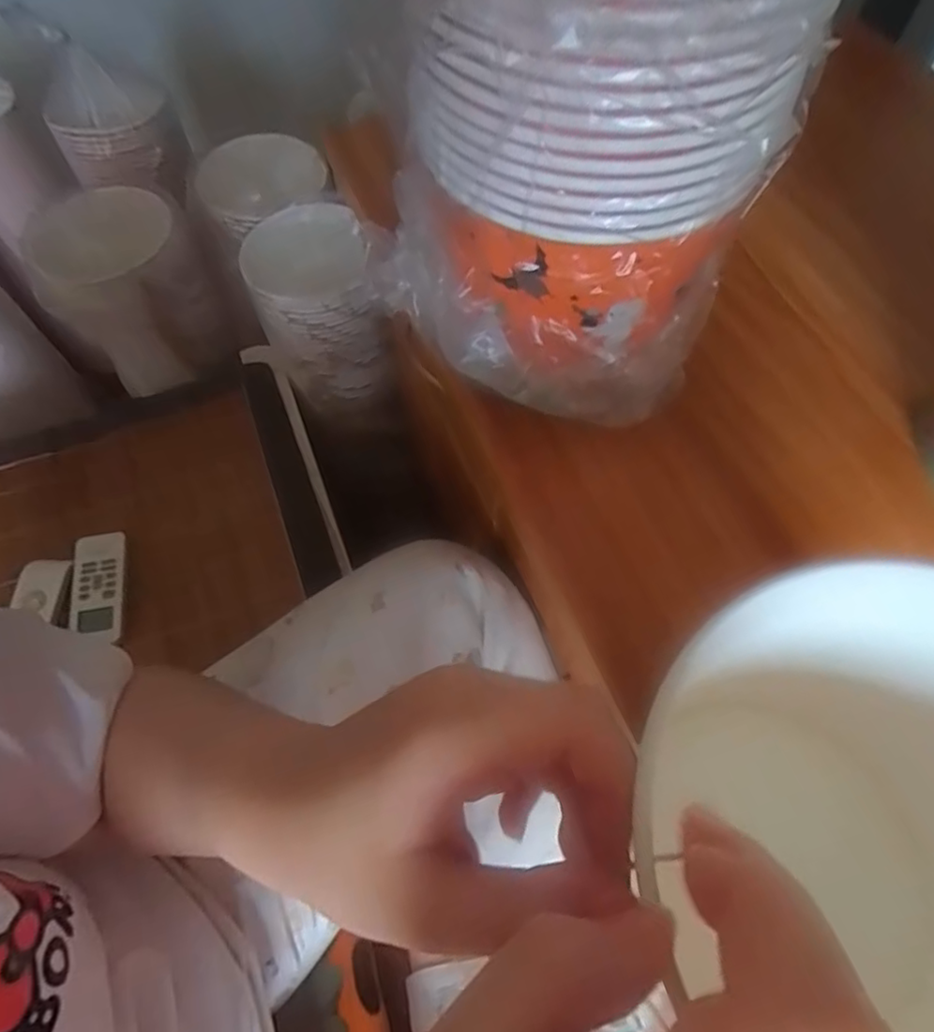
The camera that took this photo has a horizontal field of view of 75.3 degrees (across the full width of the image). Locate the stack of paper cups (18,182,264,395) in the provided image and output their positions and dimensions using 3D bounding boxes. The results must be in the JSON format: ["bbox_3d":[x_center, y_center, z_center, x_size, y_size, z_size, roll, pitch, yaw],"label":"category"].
[{"bbox_3d":[-0.434,-0.289,0.805,0.211,0.179,0.189,38,69,19],"label":"stack of paper cups"}]

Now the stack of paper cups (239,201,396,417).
[{"bbox_3d":[-0.194,-0.262,0.805,0.148,0.210,0.177,-27,65,-13],"label":"stack of paper cups"}]

